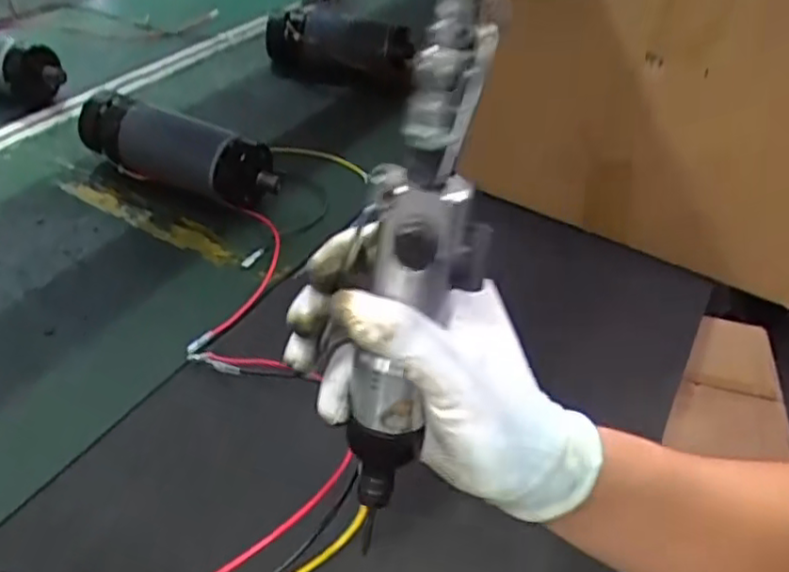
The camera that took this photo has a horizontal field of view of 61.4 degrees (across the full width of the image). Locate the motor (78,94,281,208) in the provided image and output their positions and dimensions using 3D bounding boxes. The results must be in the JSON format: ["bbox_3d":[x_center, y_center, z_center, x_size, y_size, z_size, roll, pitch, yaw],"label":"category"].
[{"bbox_3d":[-0.231,-0.143,0.728,0.223,0.069,0.067,16,41,16],"label":"motor"}]

